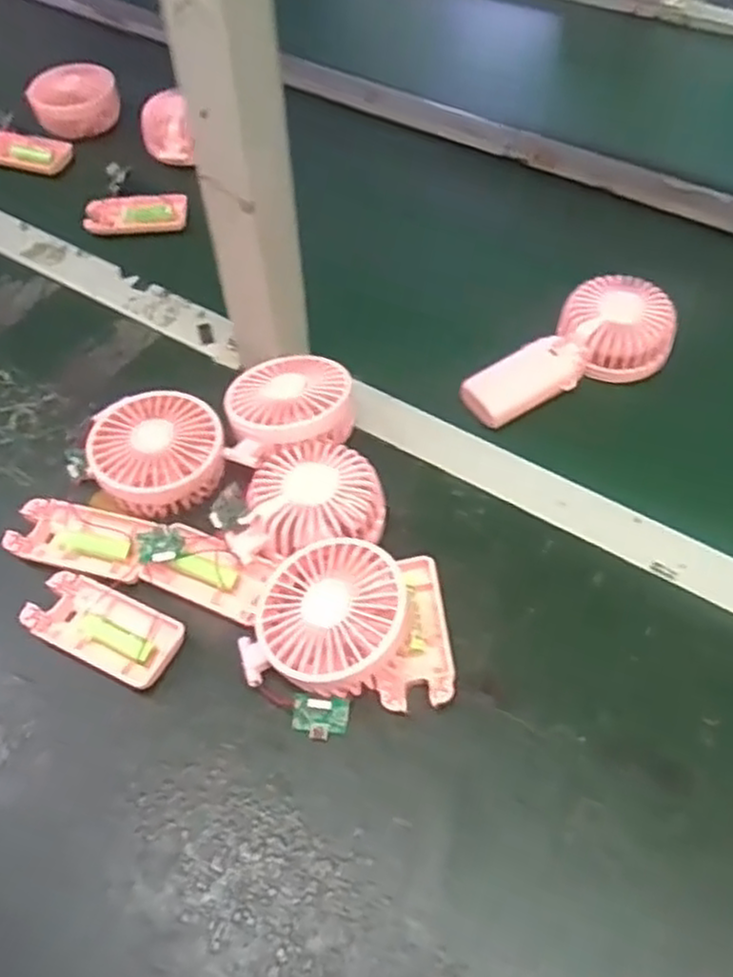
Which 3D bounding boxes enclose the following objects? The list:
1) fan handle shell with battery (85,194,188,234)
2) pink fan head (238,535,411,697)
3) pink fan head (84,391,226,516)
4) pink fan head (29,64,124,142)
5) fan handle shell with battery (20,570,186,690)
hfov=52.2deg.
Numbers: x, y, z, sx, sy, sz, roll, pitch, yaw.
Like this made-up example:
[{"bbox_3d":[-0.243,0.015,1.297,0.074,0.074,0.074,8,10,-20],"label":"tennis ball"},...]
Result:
[{"bbox_3d":[-0.225,-0.269,0.736,0.097,0.019,0.040,-5,55,-4],"label":"fan handle shell with battery"},{"bbox_3d":[-0.019,0.078,0.433,0.088,0.040,0.088,-9,57,14],"label":"pink fan head"},{"bbox_3d":[-0.142,-0.025,0.513,0.089,0.038,0.087,-8,55,-7],"label":"pink fan head"},{"bbox_3d":[-0.315,-0.419,0.815,0.091,0.051,0.091,0,54,0],"label":"pink fan head"},{"bbox_3d":[-0.160,0.083,0.450,0.097,0.014,0.044,22,57,14],"label":"fan handle shell with battery"}]

